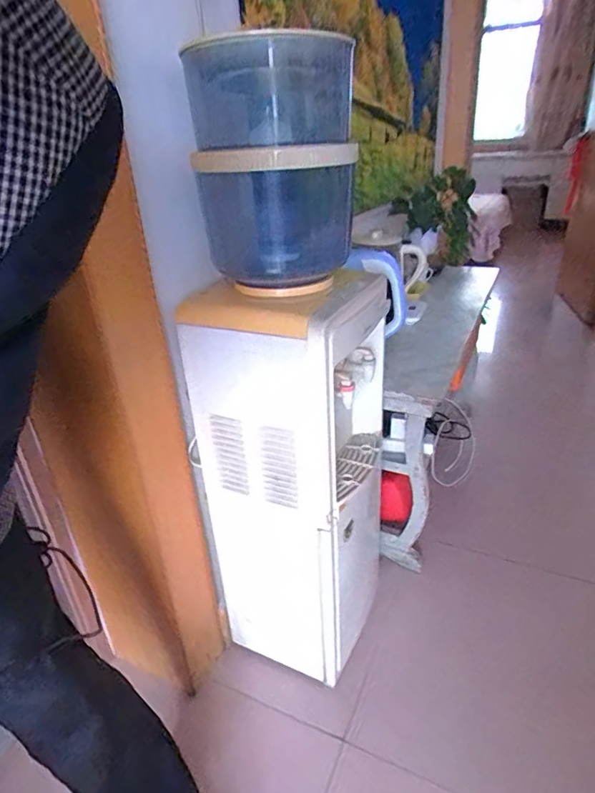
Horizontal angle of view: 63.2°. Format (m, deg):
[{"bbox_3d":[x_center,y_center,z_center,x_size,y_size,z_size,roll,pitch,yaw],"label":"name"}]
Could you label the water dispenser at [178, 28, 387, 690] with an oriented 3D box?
[{"bbox_3d":[0.003,0.153,0.960,0.260,0.744,0.312,9,30,22],"label":"water dispenser"}]

